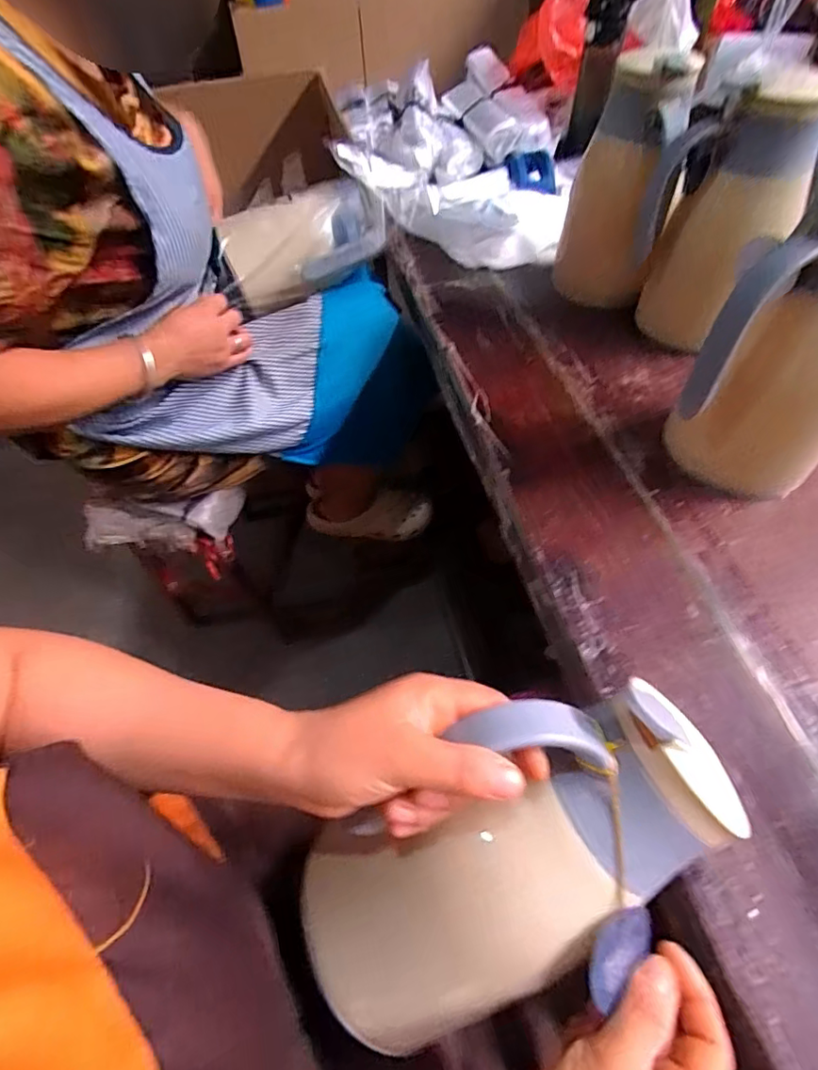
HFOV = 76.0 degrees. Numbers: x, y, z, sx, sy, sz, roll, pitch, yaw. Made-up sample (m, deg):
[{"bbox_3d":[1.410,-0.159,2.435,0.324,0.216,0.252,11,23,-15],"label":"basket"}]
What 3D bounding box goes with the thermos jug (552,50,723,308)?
[{"bbox_3d":[0.250,-0.388,0.616,0.105,0.250,0.131,1,54,6],"label":"thermos jug"}]

